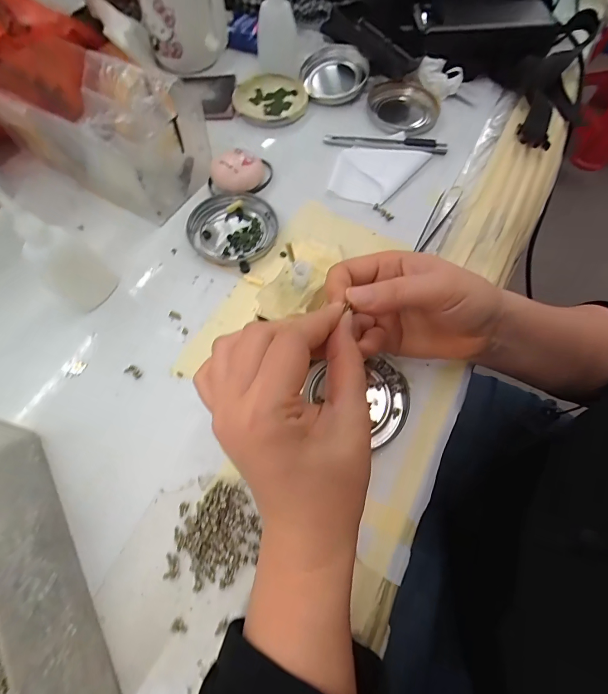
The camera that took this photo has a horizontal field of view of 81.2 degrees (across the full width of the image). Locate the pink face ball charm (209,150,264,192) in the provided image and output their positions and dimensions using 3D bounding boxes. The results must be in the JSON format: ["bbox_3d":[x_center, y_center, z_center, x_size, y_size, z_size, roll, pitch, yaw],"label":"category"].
[{"bbox_3d":[-0.063,-0.164,0.336,0.046,0.023,0.039,7,66,2],"label":"pink face ball charm"}]

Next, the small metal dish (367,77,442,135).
[{"bbox_3d":[0.108,-0.265,0.396,0.078,0.015,0.084,0,66,-1],"label":"small metal dish"}]

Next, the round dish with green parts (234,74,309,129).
[{"bbox_3d":[-0.037,-0.276,0.394,0.080,0.008,0.076,0,66,-1],"label":"round dish with green parts"}]

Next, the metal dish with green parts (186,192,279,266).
[{"bbox_3d":[-0.065,-0.108,0.320,0.076,0.007,0.074,0,66,-1],"label":"metal dish with green parts"}]

